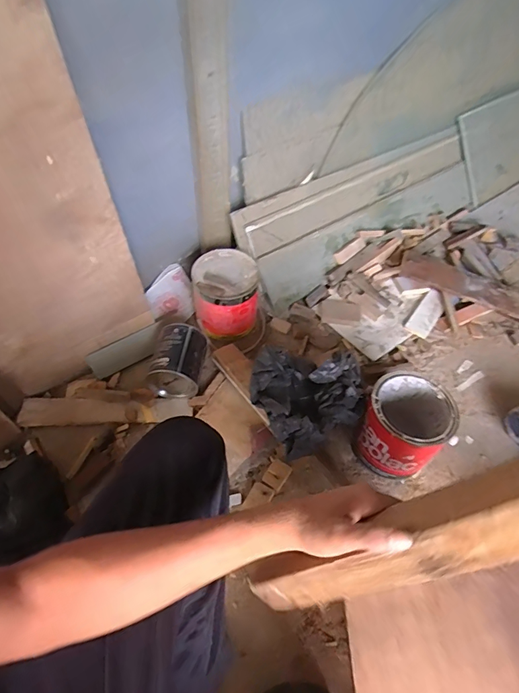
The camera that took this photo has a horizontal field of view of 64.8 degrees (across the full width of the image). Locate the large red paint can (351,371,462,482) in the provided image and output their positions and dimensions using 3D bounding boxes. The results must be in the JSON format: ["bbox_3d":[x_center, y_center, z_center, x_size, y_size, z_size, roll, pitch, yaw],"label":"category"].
[{"bbox_3d":[0.272,0.155,0.784,0.143,0.156,0.157,1,52,-2],"label":"large red paint can"}]

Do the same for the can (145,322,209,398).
[{"bbox_3d":[-0.174,0.027,0.876,0.105,0.089,0.125,7,52,4],"label":"can"}]

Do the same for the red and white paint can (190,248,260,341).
[{"bbox_3d":[-0.078,-0.120,0.976,0.145,0.154,0.156,0,52,-1],"label":"red and white paint can"}]

